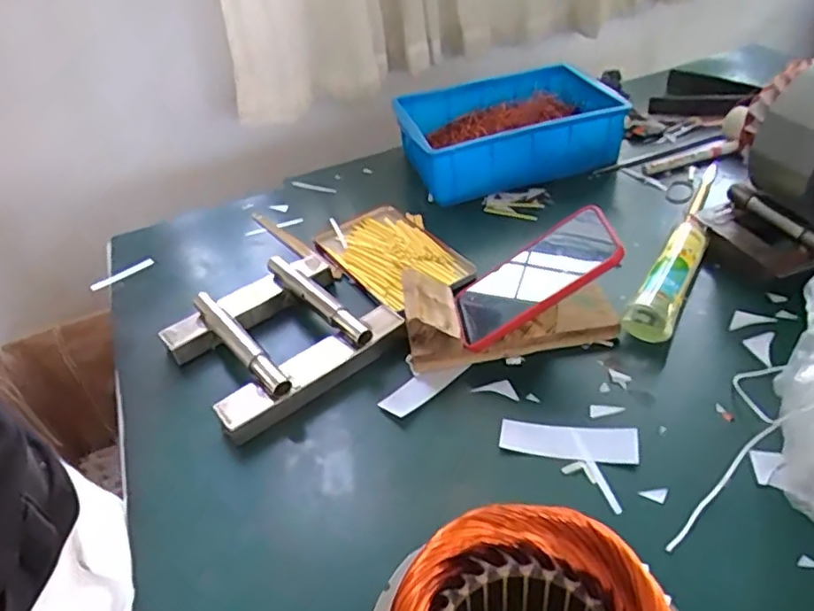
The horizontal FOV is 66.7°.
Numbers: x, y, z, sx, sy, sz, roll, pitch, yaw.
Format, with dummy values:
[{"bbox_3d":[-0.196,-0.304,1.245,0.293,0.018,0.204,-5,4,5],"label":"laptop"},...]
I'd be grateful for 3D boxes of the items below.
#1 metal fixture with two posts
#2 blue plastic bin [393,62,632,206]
[{"bbox_3d":[-0.135,0.027,0.637,0.190,0.060,0.190,-32,43,-28],"label":"metal fixture with two posts"},{"bbox_3d":[0.138,-0.251,0.875,0.288,0.097,0.196,-11,38,-3],"label":"blue plastic bin"}]

